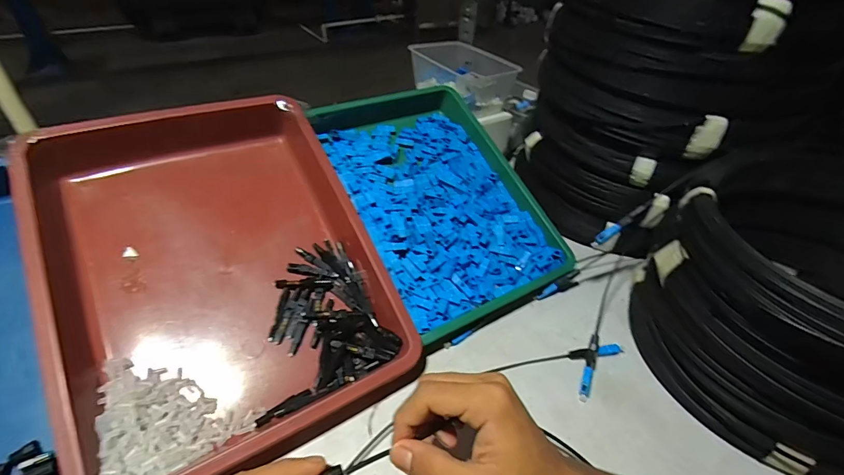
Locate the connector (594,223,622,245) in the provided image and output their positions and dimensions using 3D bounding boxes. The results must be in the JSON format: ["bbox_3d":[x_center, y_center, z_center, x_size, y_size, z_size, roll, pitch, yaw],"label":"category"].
[{"bbox_3d":[0.196,-0.004,0.421,0.009,0.031,0.008,41,43,-3],"label":"connector"}]

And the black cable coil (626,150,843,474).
[{"bbox_3d":[0.348,0.067,0.356,0.264,0.177,0.251,-27,46,-32],"label":"black cable coil"}]

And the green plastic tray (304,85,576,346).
[{"bbox_3d":[0.019,-0.061,0.496,0.215,0.037,0.329,-21,65,-22],"label":"green plastic tray"}]

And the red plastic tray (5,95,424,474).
[{"bbox_3d":[-0.192,0.021,0.390,0.268,0.068,0.361,-20,66,-25],"label":"red plastic tray"}]

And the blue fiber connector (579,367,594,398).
[{"bbox_3d":[0.157,0.138,0.383,0.010,0.007,0.027,16,66,16],"label":"blue fiber connector"}]

